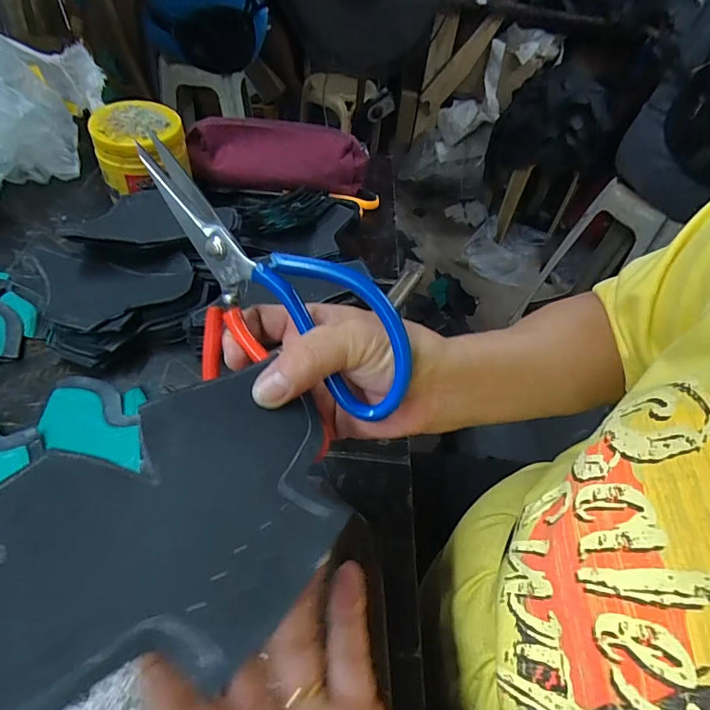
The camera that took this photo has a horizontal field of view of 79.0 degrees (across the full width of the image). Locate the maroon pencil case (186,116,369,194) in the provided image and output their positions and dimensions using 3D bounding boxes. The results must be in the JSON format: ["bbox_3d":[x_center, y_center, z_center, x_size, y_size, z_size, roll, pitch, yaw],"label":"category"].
[{"bbox_3d":[-0.098,-0.253,0.559,0.227,0.073,0.049,2,49,-5],"label":"maroon pencil case"}]

